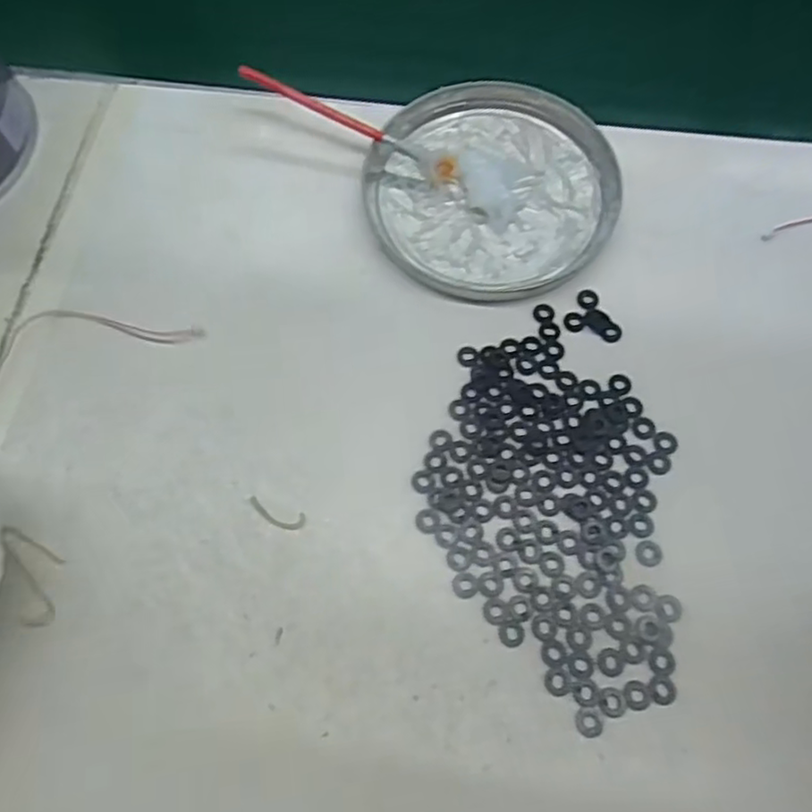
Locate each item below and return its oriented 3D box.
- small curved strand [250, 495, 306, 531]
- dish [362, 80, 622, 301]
[{"bbox_3d":[-0.057,0.047,0.283,0.026,0.004,0.009,17,69,8],"label":"small curved strand"},{"bbox_3d":[0.045,-0.116,0.341,0.124,0.012,0.126,0,67,1],"label":"dish"}]

